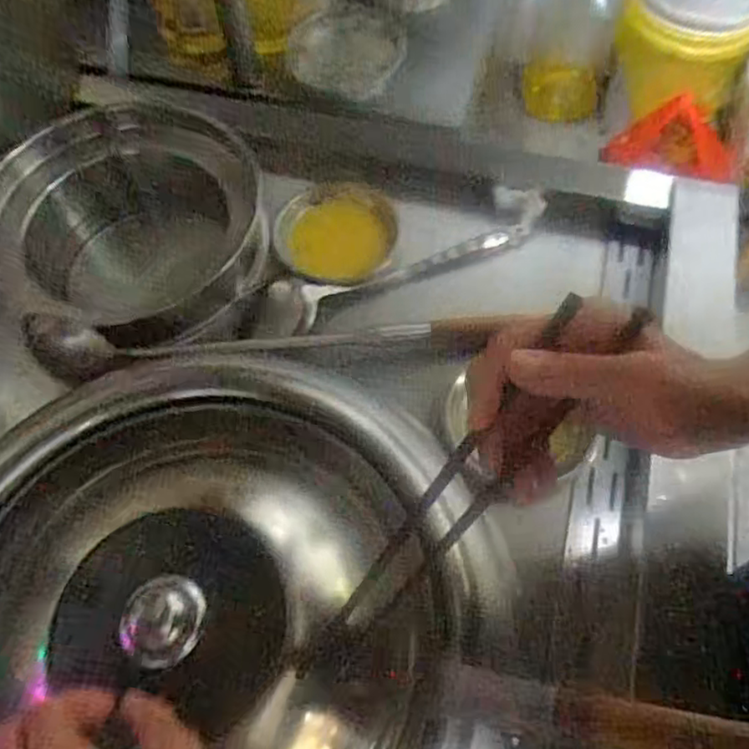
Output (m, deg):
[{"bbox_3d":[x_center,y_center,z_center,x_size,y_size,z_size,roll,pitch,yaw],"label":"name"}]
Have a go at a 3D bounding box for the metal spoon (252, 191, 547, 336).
[{"bbox_3d":[0.034,-0.130,0.751,0.370,0.033,0.053,-22,64,-10],"label":"metal spoon"}]

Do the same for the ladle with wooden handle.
[{"bbox_3d":[-0.089,-0.034,0.658,0.502,0.074,0.063,-4,62,-1],"label":"ladle with wooden handle"}]

